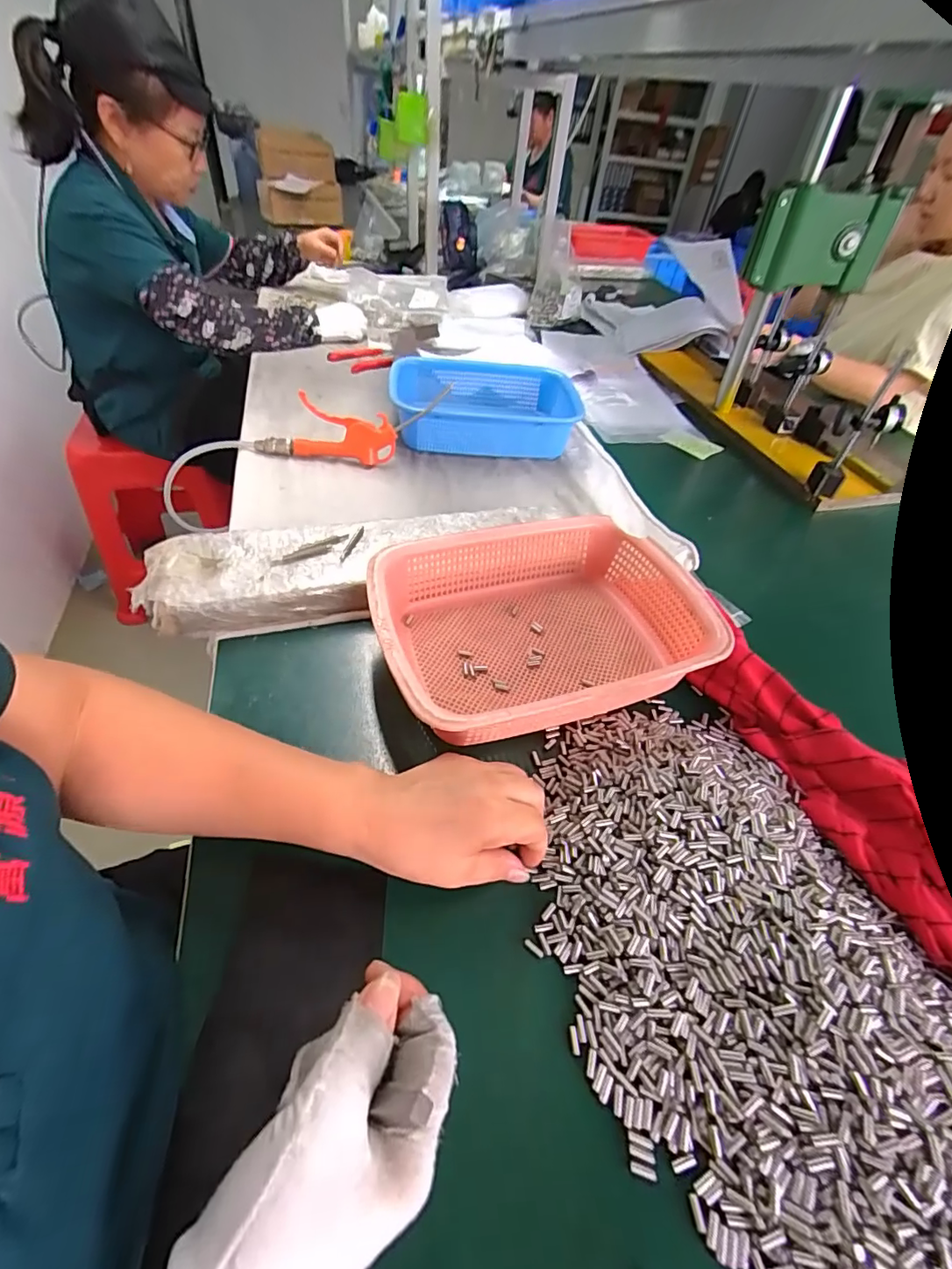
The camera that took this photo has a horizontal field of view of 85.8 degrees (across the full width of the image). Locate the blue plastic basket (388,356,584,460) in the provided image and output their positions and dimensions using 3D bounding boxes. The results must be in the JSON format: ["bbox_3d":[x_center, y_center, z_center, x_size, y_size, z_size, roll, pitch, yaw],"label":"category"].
[{"bbox_3d":[0.018,-0.360,0.817,0.296,0.071,0.207,1,47,-6],"label":"blue plastic basket"}]

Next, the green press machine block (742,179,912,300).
[{"bbox_3d":[0.516,-0.591,0.768,0.189,0.120,0.076,-10,49,-16],"label":"green press machine block"}]

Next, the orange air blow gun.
[{"bbox_3d":[-0.185,-0.290,0.710,0.247,0.093,0.052,3,47,-4],"label":"orange air blow gun"}]

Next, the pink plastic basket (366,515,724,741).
[{"bbox_3d":[0.057,-0.009,0.482,0.288,0.077,0.215,-11,49,-16],"label":"pink plastic basket"}]

